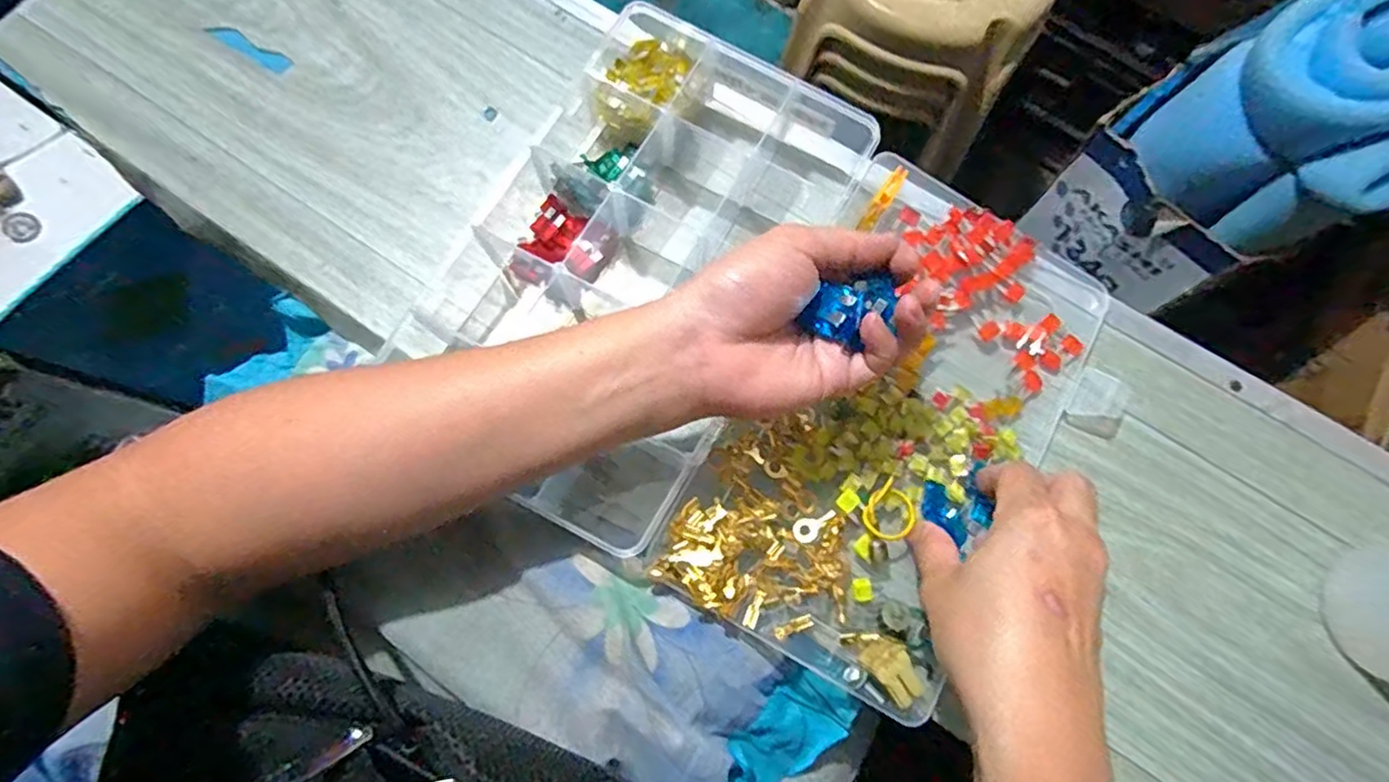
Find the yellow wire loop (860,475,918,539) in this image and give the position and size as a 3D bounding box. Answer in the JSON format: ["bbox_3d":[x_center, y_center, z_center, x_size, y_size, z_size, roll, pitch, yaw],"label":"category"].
[{"bbox_3d":[0.103,0.064,0.341,0.030,0.008,0.026,-42,80,-12],"label":"yellow wire loop"}]

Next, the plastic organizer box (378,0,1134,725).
[{"bbox_3d":[0.041,-0.030,0.355,0.357,0.043,0.286,33,75,7],"label":"plastic organizer box"}]

